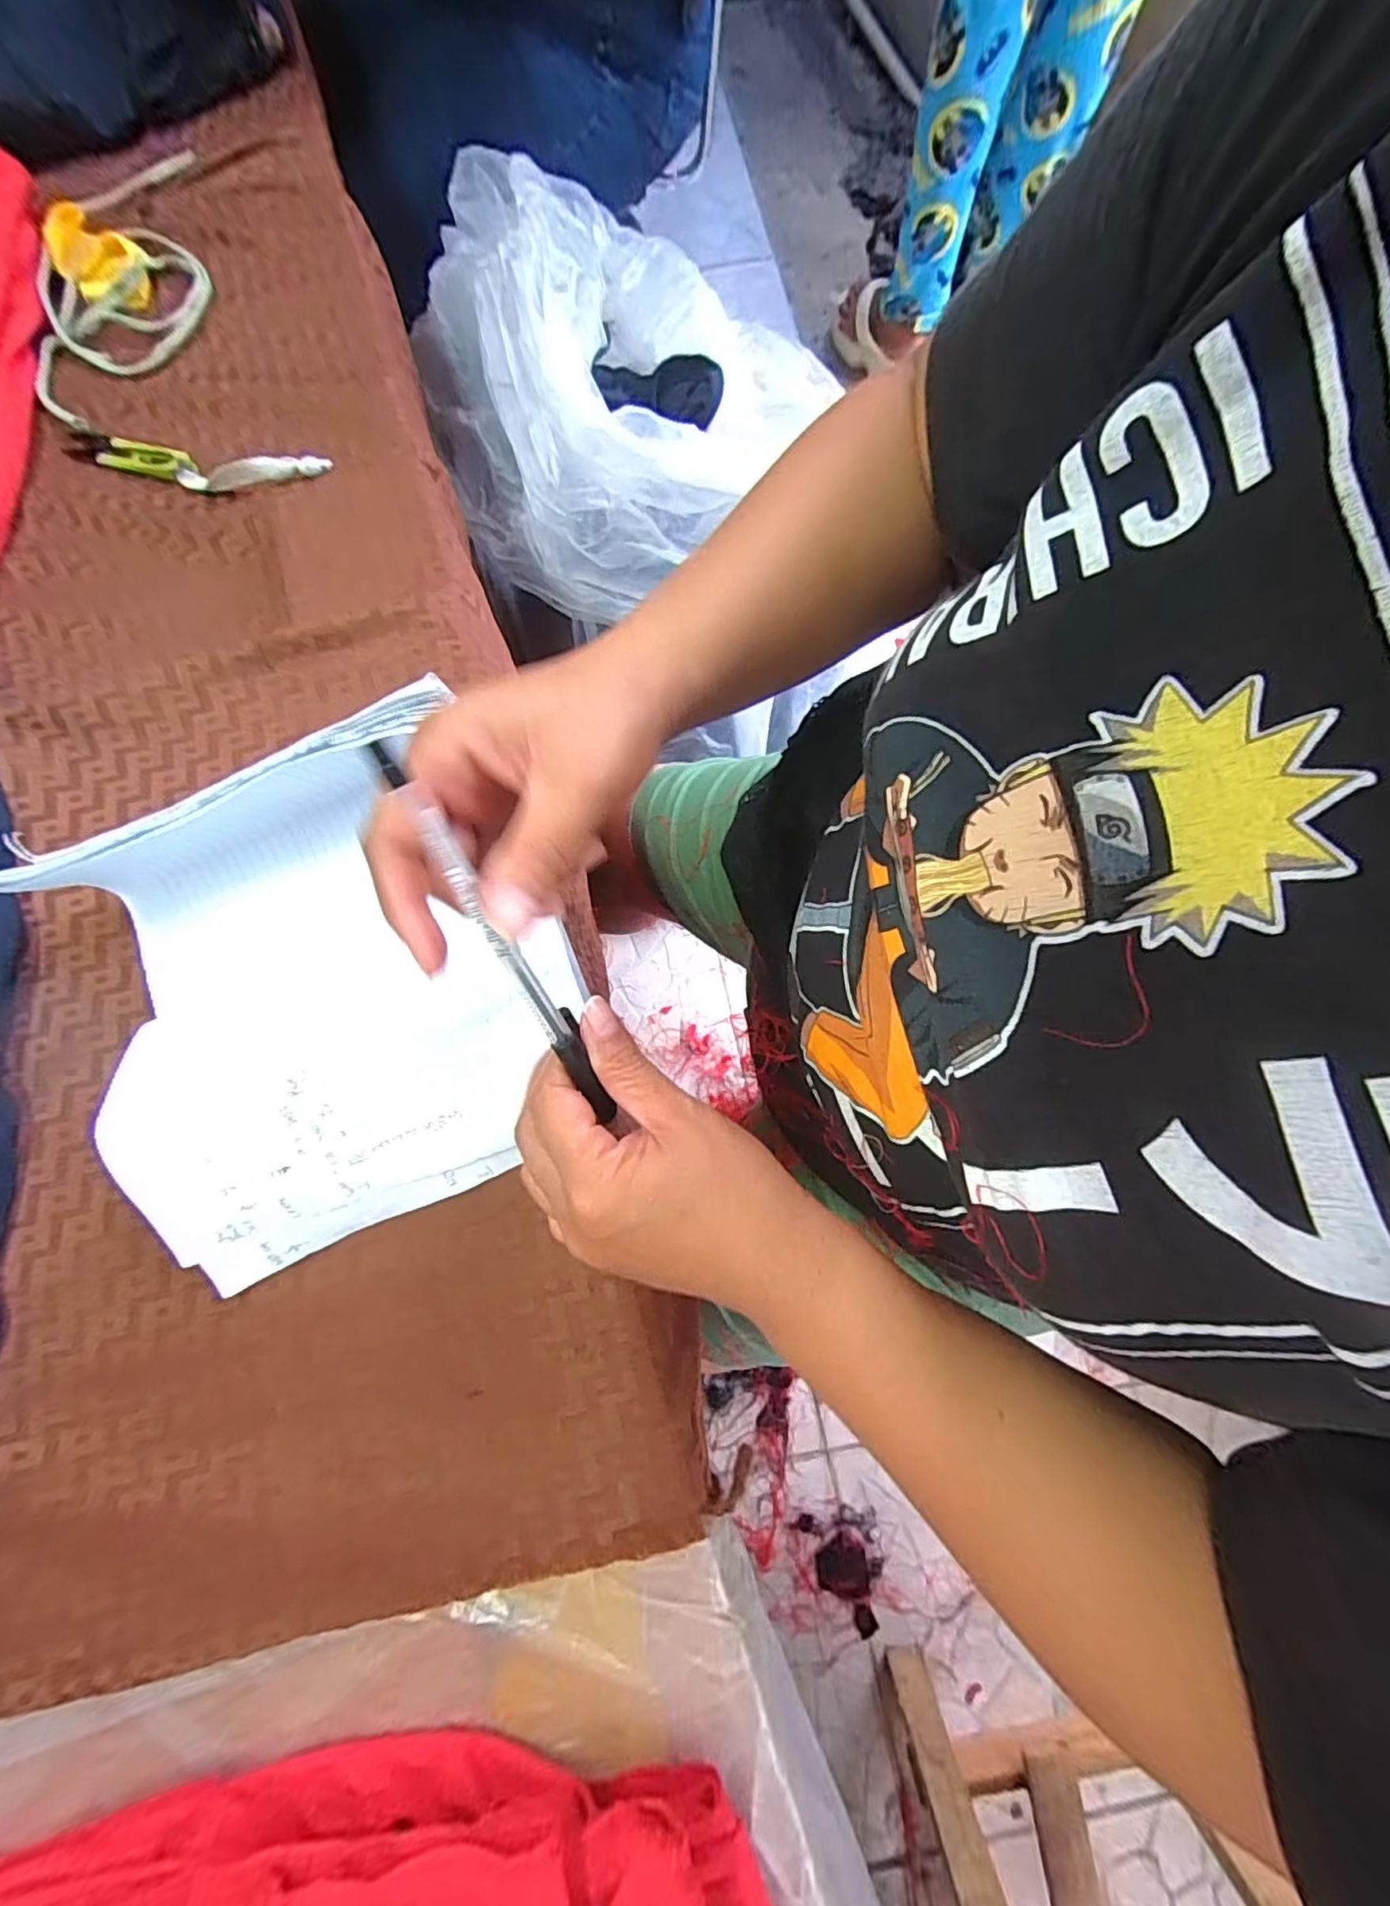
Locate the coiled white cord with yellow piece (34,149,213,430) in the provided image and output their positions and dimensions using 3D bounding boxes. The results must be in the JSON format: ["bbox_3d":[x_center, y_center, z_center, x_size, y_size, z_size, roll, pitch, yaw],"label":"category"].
[{"bbox_3d":[-0.416,-0.496,0.451,0.109,0.020,0.263,-6,76,0],"label":"coiled white cord with yellow piece"}]

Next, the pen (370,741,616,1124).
[{"bbox_3d":[-0.057,0.005,0.209,0.010,0.153,0.012,-26,33,-4],"label":"pen"}]

